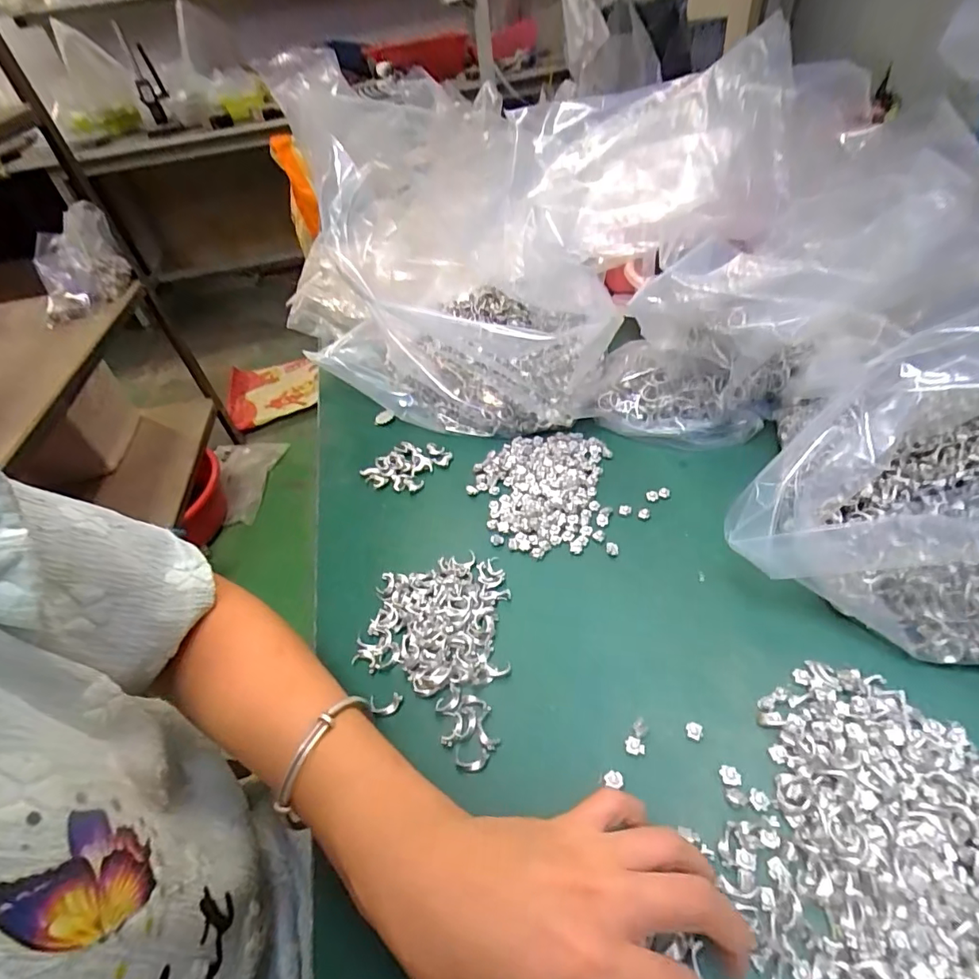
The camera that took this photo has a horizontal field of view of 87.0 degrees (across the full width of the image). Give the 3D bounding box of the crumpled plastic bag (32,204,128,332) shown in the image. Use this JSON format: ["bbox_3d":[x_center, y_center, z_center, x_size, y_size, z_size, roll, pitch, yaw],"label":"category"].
[{"bbox_3d":[-0.987,-0.537,1.227,0.199,0.191,0.189,-27,47,-17],"label":"crumpled plastic bag"}]

